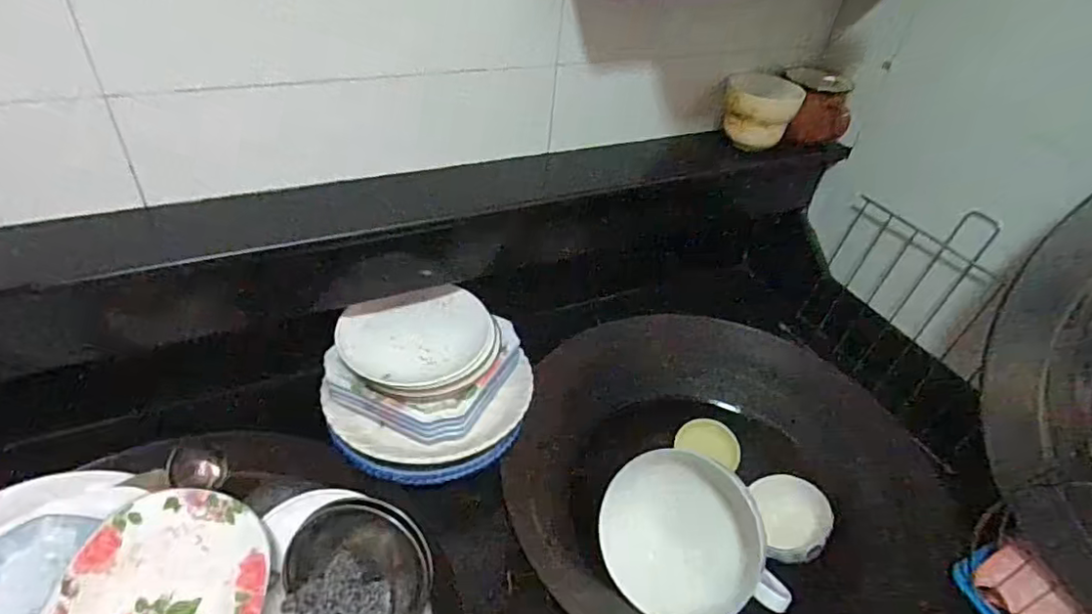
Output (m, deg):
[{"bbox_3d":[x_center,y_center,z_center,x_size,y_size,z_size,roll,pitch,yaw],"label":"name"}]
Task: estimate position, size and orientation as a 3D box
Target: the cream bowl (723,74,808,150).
[{"bbox_3d":[0.293,-0.268,0.830,0.098,0.074,0.110,19,42,14],"label":"cream bowl"}]

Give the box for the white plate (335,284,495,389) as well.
[{"bbox_3d":[-0.153,0.034,0.718,0.174,0.024,0.146,-8,42,-17],"label":"white plate"}]

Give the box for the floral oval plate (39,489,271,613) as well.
[{"bbox_3d":[-0.344,0.275,0.529,0.160,0.023,0.236,22,39,-22],"label":"floral oval plate"}]

